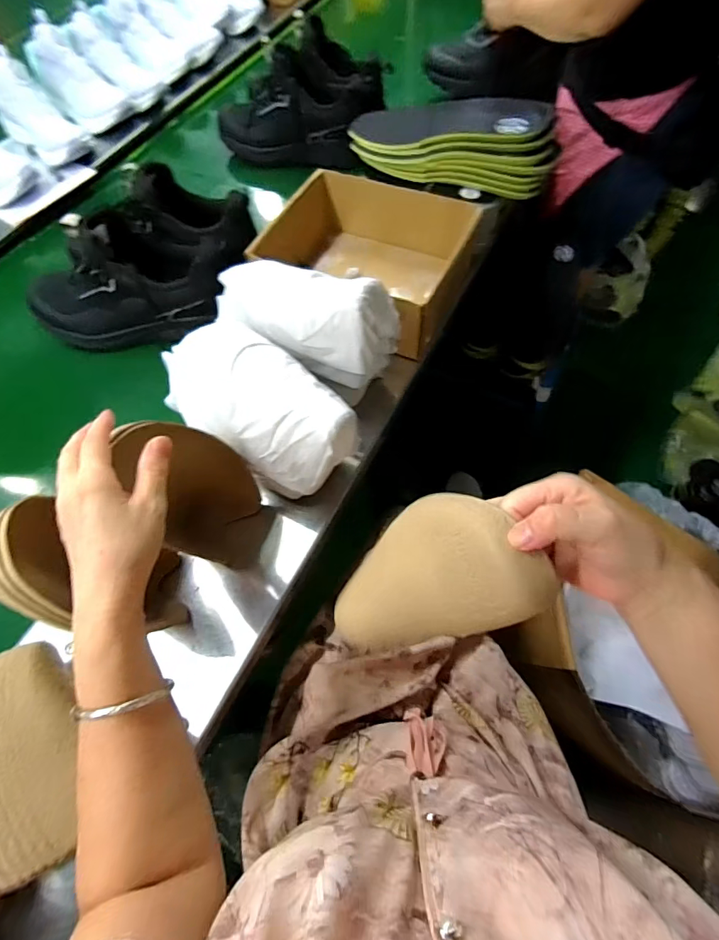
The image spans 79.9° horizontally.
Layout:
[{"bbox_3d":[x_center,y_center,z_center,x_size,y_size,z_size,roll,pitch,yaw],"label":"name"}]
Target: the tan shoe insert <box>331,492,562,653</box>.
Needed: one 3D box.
[{"bbox_3d":[0.046,0.078,0.329,0.023,0.185,0.099,4,64,-41],"label":"tan shoe insert"}]

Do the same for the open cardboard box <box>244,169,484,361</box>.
[{"bbox_3d":[0.018,-0.302,0.626,0.255,0.108,0.220,25,69,14],"label":"open cardboard box"}]

